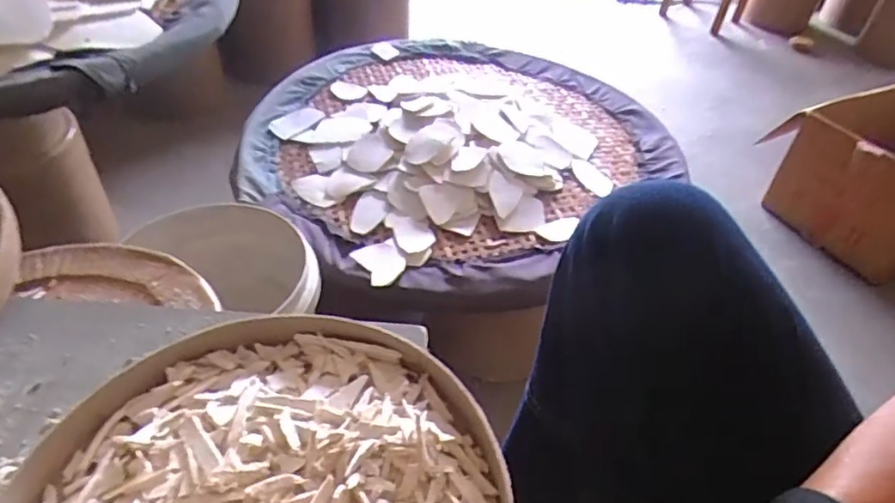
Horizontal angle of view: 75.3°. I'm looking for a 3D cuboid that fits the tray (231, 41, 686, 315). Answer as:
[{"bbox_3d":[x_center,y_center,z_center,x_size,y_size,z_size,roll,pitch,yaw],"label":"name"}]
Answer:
[{"bbox_3d":[-0.002,-0.227,1.102,0.685,0.100,0.705,3,43,-3],"label":"tray"}]

